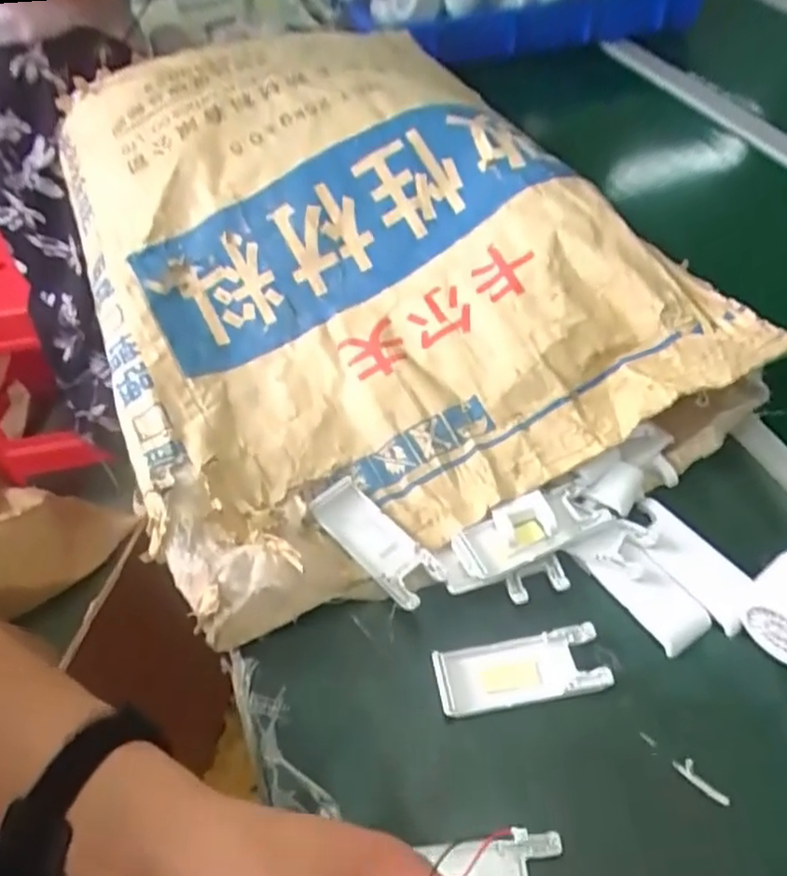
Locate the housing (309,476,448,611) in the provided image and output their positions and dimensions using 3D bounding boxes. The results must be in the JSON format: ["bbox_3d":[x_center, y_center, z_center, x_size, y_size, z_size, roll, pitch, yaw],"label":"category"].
[{"bbox_3d":[-0.012,0.074,0.466,0.039,0.020,0.106,-35,57,-23],"label":"housing"}]

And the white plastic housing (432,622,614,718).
[{"bbox_3d":[0.078,0.143,0.410,0.103,0.008,0.039,-9,50,-4],"label":"white plastic housing"}]

